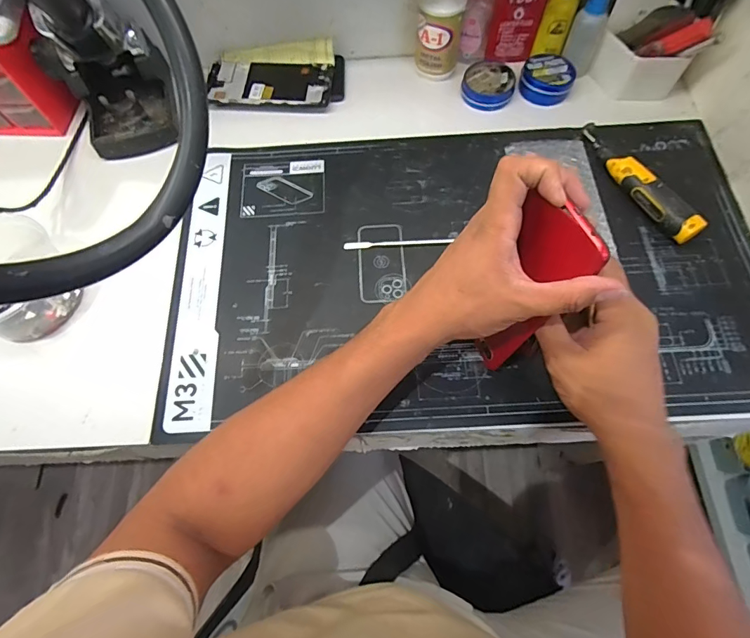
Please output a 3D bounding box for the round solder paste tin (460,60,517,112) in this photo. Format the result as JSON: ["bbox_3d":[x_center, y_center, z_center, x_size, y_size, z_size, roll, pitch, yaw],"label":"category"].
[{"bbox_3d":[0.137,-0.282,0.523,0.062,0.019,0.064,-1,68,2],"label":"round solder paste tin"}]

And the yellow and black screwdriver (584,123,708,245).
[{"bbox_3d":[0.272,-0.144,0.452,0.024,0.028,0.159,-27,69,-9],"label":"yellow and black screwdriver"}]

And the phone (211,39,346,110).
[{"bbox_3d":[-0.120,-0.297,0.529,0.160,0.022,0.088,1,74,2],"label":"phone"}]

